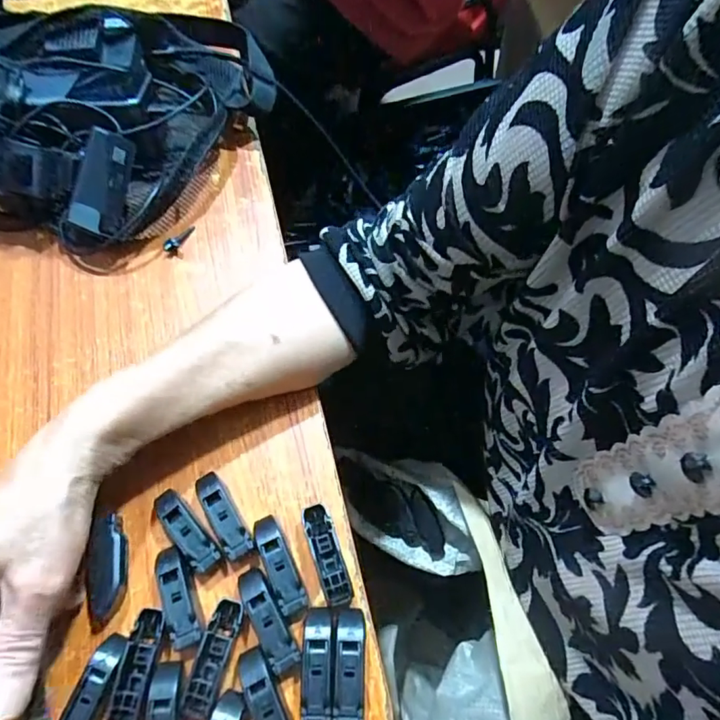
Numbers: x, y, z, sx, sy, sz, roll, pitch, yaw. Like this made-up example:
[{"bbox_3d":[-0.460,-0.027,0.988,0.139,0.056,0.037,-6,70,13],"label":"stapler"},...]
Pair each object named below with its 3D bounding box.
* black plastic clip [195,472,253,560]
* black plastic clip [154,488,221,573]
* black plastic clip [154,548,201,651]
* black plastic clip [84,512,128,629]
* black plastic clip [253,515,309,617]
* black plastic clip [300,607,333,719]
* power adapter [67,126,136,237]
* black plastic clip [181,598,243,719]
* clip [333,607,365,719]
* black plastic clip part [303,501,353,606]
[{"bbox_3d":[-0.083,0.093,0.309,0.017,0.015,0.055,-30,70,-12],"label":"black plastic clip"},{"bbox_3d":[-0.104,0.102,0.304,0.018,0.016,0.056,-40,72,-16],"label":"black plastic clip"},{"bbox_3d":[-0.103,0.134,0.290,0.019,0.016,0.054,-21,68,-9],"label":"black plastic clip"},{"bbox_3d":[-0.150,0.122,0.299,0.021,0.010,0.061,-6,66,-3],"label":"black plastic clip"},{"bbox_3d":[-0.048,0.119,0.299,0.016,0.014,0.056,-24,68,-10],"label":"black plastic clip"},{"bbox_3d":[-0.023,0.166,0.277,0.017,0.014,0.054,-1,66,0],"label":"black plastic clip"},{"bbox_3d":[-0.188,-0.130,0.372,0.027,0.020,0.071,18,94,8],"label":"power adapter"},{"bbox_3d":[-0.080,0.162,0.278,0.016,0.014,0.057,16,67,7],"label":"black plastic clip"},{"bbox_3d":[-0.005,0.166,0.277,0.015,0.014,0.054,1,66,1],"label":"clip"},{"bbox_3d":[-0.019,0.114,0.300,0.016,0.016,0.056,-19,67,-8],"label":"black plastic clip part"}]

